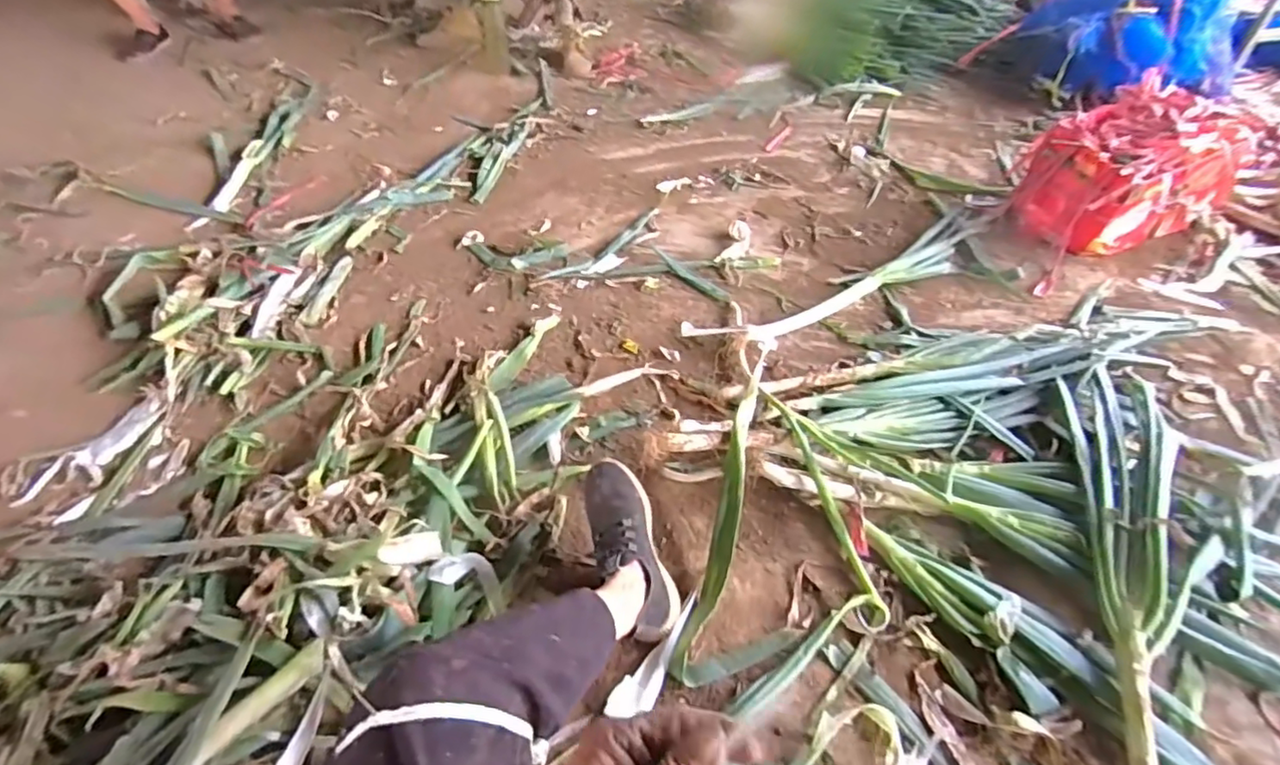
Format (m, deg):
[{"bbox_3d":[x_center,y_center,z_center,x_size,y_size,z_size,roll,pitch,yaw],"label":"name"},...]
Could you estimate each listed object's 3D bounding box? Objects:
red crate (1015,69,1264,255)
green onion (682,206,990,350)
[{"bbox_3d":[1.164,-0.511,1.433,0.518,0.249,0.285,-21,51,-20],"label":"red crate"},{"bbox_3d":[0.523,-0.250,1.389,0.941,0.040,0.173,-24,52,-21],"label":"green onion"}]

